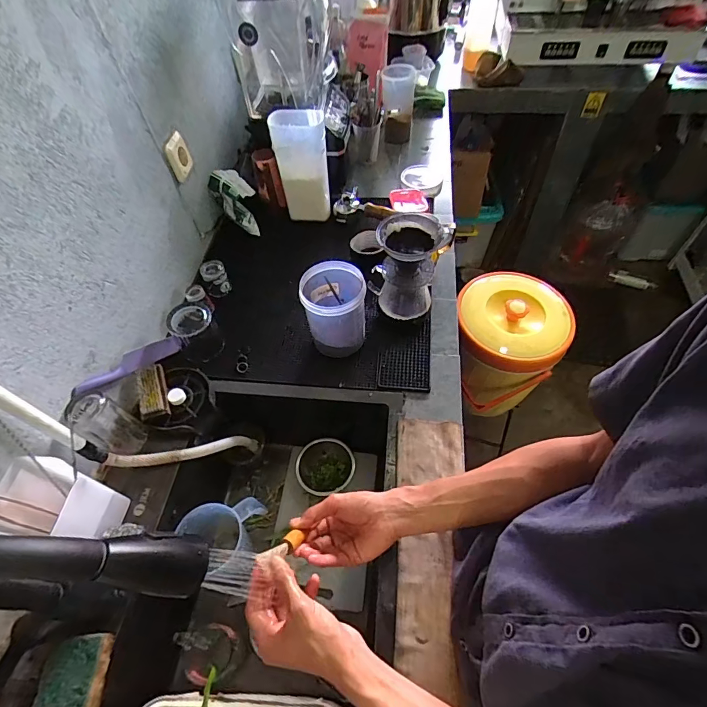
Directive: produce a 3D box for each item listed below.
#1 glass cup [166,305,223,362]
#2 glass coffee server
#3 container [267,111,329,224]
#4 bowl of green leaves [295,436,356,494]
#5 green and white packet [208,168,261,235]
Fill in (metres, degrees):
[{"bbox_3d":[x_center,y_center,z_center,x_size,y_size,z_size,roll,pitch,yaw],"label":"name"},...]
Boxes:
[{"bbox_3d":[-0.305,-0.036,0.786,0.075,0.101,0.075,-1,54,2],"label":"glass cup"},{"bbox_3d":[0.105,-0.160,0.751,0.125,0.174,0.099,-7,54,-2],"label":"glass coffee server"},{"bbox_3d":[-0.117,-0.424,0.948,0.115,0.241,0.094,-6,54,-1],"label":"container"},{"bbox_3d":[-0.059,0.237,0.842,0.119,0.045,0.119,18,68,-6],"label":"bowl of green leaves"},{"bbox_3d":[-0.283,-0.367,0.978,0.103,0.119,0.072,11,56,11],"label":"green and white packet"}]

